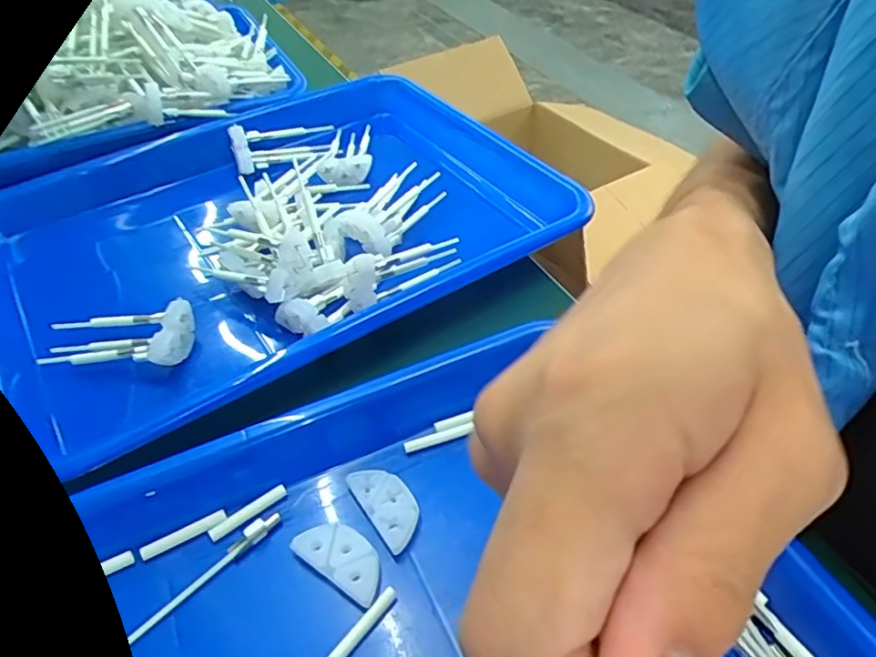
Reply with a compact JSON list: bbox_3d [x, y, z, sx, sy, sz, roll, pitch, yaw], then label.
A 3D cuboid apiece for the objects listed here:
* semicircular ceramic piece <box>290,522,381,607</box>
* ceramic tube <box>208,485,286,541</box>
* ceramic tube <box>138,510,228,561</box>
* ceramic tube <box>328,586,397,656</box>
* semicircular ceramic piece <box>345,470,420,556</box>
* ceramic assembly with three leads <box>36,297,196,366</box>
[{"bbox_3d":[-0.037,0.087,0.233,0.038,0.004,0.019,26,52,25],"label":"semicircular ceramic piece"},{"bbox_3d":[-0.079,0.076,0.250,0.033,0.004,0.006,-29,51,-24],"label":"ceramic tube"},{"bbox_3d":[-0.103,0.084,0.244,0.034,0.004,0.005,-23,49,-20],"label":"ceramic tube"},{"bbox_3d":[-0.027,0.107,0.216,0.005,0.004,0.033,30,54,28],"label":"ceramic tube"},{"bbox_3d":[-0.020,0.071,0.247,0.020,0.004,0.038,-27,50,-22],"label":"semicircular ceramic piece"},{"bbox_3d":[-0.166,0.005,0.314,0.075,0.014,0.036,-3,53,11],"label":"ceramic assembly with three leads"}]

